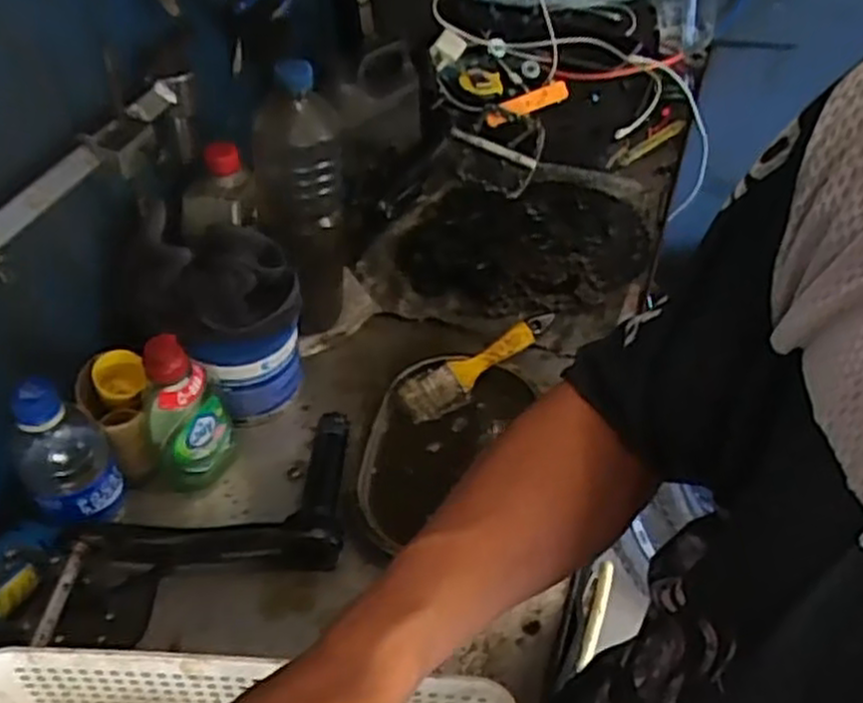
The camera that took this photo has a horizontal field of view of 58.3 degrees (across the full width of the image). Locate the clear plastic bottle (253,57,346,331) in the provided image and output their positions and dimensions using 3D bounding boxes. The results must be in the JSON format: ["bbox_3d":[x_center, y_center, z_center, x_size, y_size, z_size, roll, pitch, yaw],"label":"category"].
[{"bbox_3d":[-0.115,-0.131,0.708,0.078,0.269,0.067,-12,50,-12],"label":"clear plastic bottle"}]

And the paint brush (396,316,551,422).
[{"bbox_3d":[0.044,0.011,0.720,0.159,0.020,0.043,-31,55,-11],"label":"paint brush"}]

